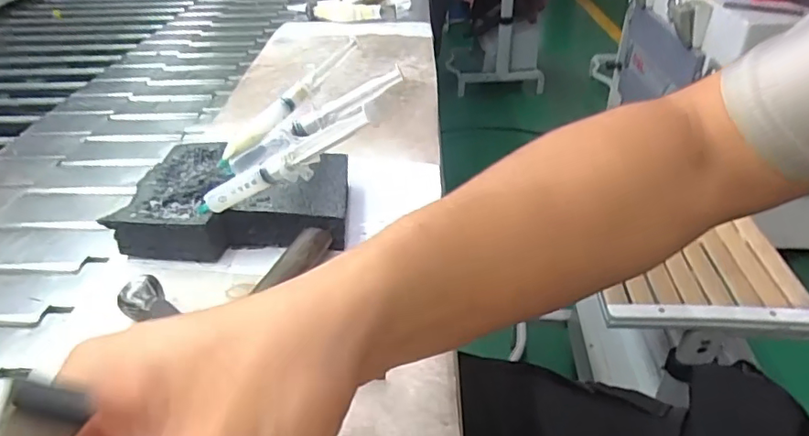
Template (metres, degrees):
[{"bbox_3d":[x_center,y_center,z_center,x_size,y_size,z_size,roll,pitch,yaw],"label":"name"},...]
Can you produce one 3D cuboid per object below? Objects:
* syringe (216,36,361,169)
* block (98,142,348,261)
[{"bbox_3d":[-0.090,-0.111,0.477,0.019,0.016,0.146,29,69,37],"label":"syringe"},{"bbox_3d":[-0.126,-0.018,0.436,0.167,0.037,0.122,0,34,3],"label":"block"}]

